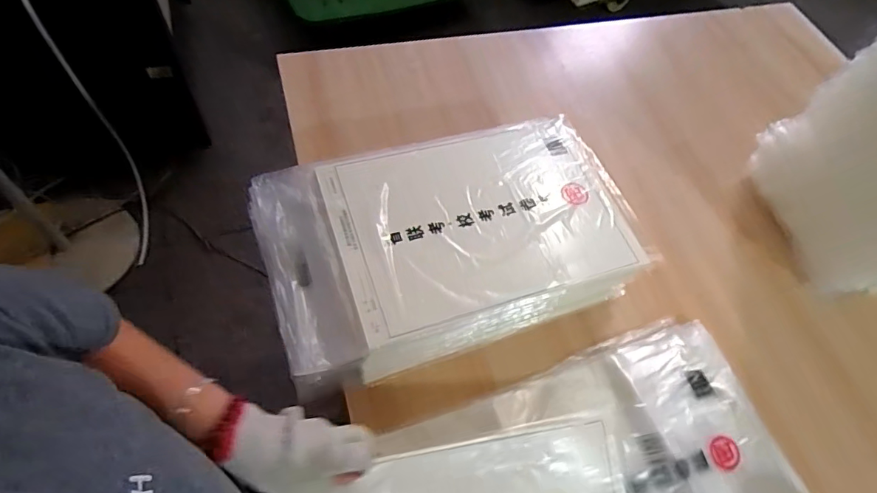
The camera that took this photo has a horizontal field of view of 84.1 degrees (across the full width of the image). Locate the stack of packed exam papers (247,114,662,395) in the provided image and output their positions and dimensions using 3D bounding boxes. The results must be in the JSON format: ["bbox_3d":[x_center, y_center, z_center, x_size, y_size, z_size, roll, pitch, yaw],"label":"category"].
[{"bbox_3d":[0.020,-0.010,0.685,0.486,0.122,0.285,-14,63,-15],"label":"stack of packed exam papers"}]

